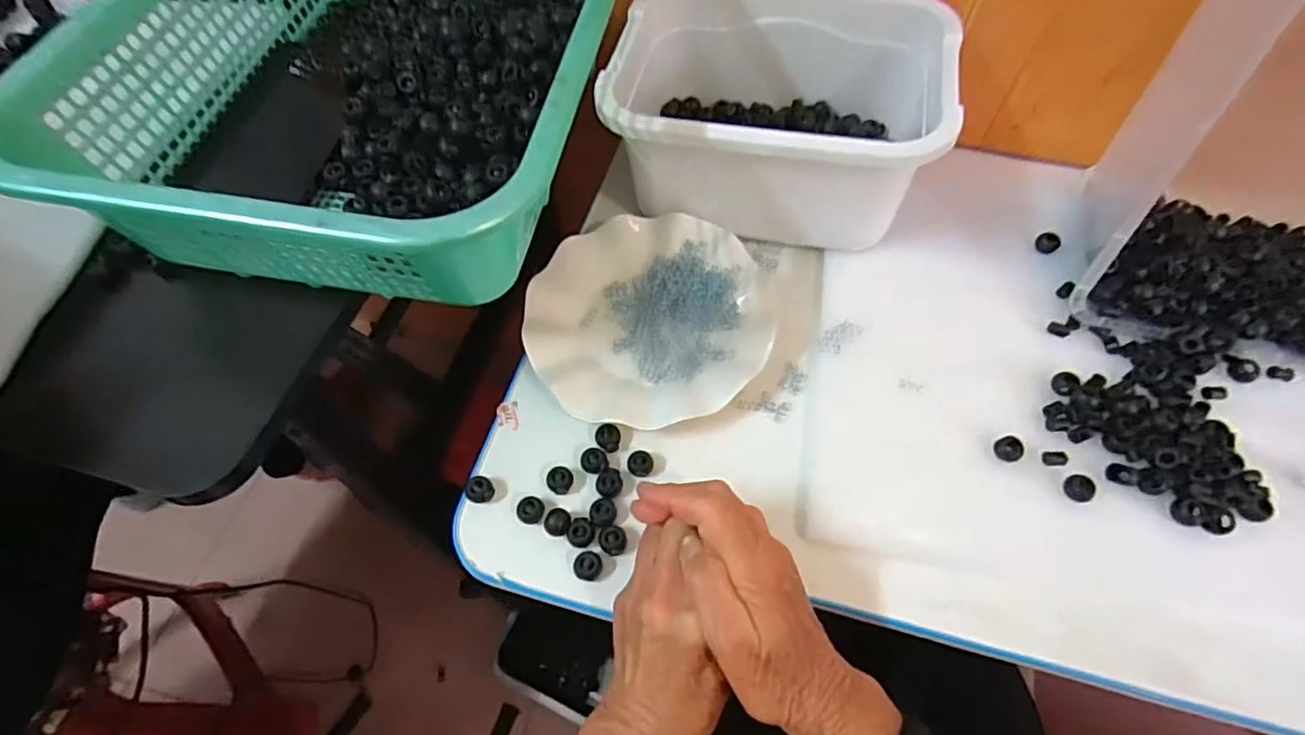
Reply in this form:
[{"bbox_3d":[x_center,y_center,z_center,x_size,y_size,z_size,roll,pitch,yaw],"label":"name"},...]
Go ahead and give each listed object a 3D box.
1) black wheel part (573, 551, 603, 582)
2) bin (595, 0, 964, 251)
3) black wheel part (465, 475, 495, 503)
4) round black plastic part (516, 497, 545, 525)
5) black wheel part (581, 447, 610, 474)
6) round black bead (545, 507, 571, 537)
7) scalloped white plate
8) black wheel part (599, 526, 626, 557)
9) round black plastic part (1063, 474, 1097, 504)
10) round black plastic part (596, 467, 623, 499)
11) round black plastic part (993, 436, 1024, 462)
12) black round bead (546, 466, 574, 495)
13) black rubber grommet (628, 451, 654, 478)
[{"bbox_3d":[-0.041,0.124,0.392,0.018,0.008,0.018,0,65,1],"label":"black wheel part"},{"bbox_3d":[0.094,-0.206,0.500,0.242,0.103,0.178,11,61,6],"label":"bin"},{"bbox_3d":[-0.115,0.081,0.418,0.018,0.009,0.017,0,65,1],"label":"black wheel part"},{"bbox_3d":[-0.079,0.093,0.409,0.017,0.011,0.018,0,65,1],"label":"round black plastic part"},{"bbox_3d":[-0.040,0.064,0.427,0.017,0.009,0.020,-37,70,-16],"label":"black wheel part"},{"bbox_3d":[-0.062,0.102,0.414,0.016,0.014,0.017,0,65,1],"label":"round black bead"},{"bbox_3d":[-0.004,-0.038,0.471,0.174,0.017,0.172,0,65,1],"label":"scalloped white plate"},{"bbox_3d":[-0.025,0.110,0.399,0.018,0.006,0.017,0,65,1],"label":"black wheel part"},{"bbox_3d":[0.278,0.078,0.406,0.018,0.010,0.017,0,65,1],"label":"round black plastic part"},{"bbox_3d":[-0.029,0.077,0.419,0.018,0.005,0.019,0,65,1],"label":"round black plastic part"},{"bbox_3d":[0.239,0.054,0.420,0.016,0.009,0.017,0,65,1],"label":"round black plastic part"},{"bbox_3d":[-0.064,0.078,0.435,0.018,0.008,0.018,0,65,1],"label":"black round bead"},{"bbox_3d":[-0.008,0.065,0.426,0.018,0.010,0.017,0,65,1],"label":"black rubber grommet"}]

